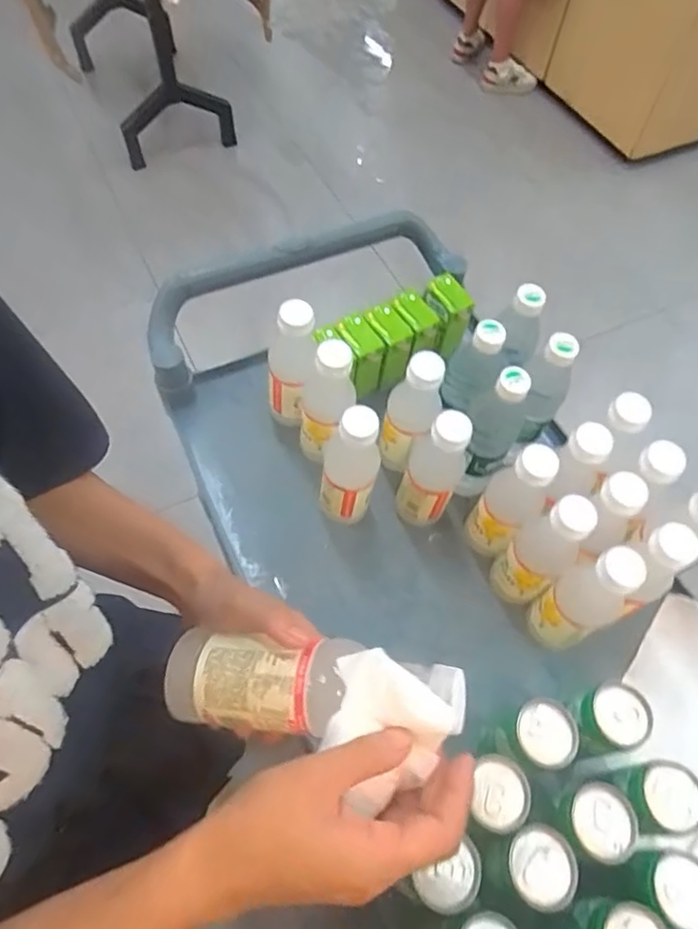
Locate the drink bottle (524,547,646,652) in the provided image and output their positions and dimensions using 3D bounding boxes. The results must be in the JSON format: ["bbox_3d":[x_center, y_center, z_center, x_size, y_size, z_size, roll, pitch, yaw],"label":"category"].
[{"bbox_3d":[0.251,0.139,0.615,0.066,0.186,0.058,-26,65,-16],"label":"drink bottle"}]

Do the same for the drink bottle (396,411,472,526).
[{"bbox_3d":[0.098,0.003,0.690,0.064,0.200,0.067,1,61,-2],"label":"drink bottle"}]

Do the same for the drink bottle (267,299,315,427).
[{"bbox_3d":[-0.073,-0.124,0.745,0.059,0.202,0.075,-2,61,-3],"label":"drink bottle"}]

